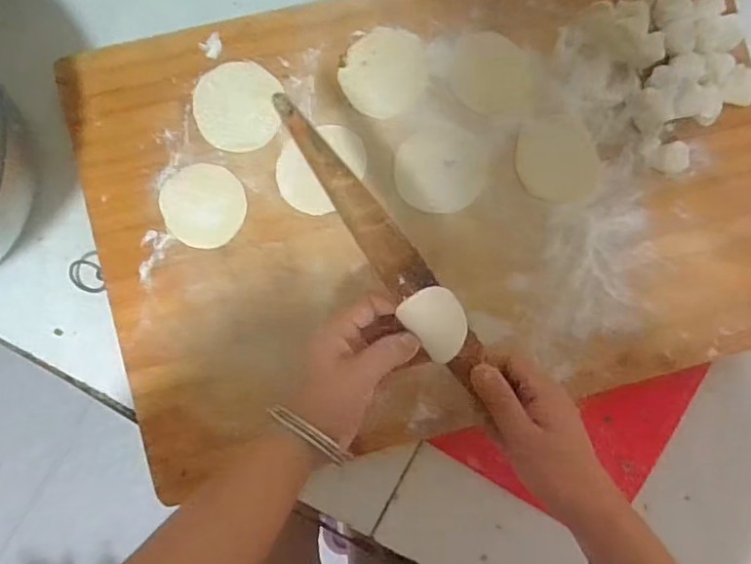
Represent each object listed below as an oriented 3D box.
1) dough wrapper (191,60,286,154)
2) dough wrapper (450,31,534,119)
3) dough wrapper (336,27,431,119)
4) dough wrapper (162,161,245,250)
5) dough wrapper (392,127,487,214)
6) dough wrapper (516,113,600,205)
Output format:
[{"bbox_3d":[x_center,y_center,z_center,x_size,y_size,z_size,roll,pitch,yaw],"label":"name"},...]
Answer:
[{"bbox_3d":[-0.111,-0.142,0.455,0.068,0.006,0.073,1,89,-4],"label":"dough wrapper"},{"bbox_3d":[0.097,-0.172,0.469,0.067,0.005,0.070,-2,89,-4],"label":"dough wrapper"},{"bbox_3d":[0.009,-0.174,0.467,0.066,0.004,0.072,0,89,-4],"label":"dough wrapper"},{"bbox_3d":[-0.137,-0.062,0.450,0.063,0.004,0.067,0,89,-4],"label":"dough wrapper"},{"bbox_3d":[0.054,-0.093,0.464,0.073,0.004,0.069,0,89,-4],"label":"dough wrapper"},{"bbox_3d":[0.153,-0.102,0.473,0.068,0.004,0.070,-8,90,-4],"label":"dough wrapper"}]

